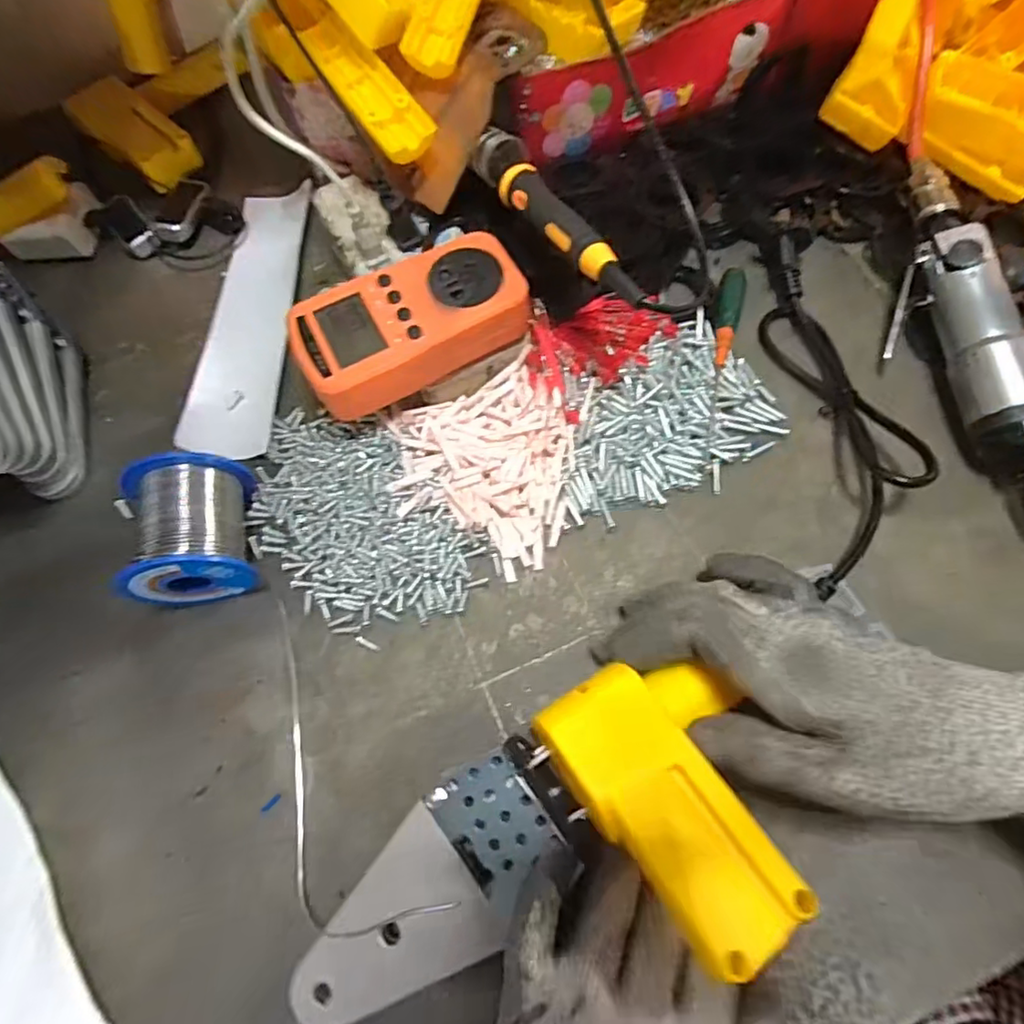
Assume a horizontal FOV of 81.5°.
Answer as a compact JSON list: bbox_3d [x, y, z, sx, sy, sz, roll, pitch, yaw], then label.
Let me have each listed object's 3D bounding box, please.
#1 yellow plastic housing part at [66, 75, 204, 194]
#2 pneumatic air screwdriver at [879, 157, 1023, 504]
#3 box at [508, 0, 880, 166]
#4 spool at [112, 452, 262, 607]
[{"bbox_3d":[-0.292,-0.293,0.454,0.116,0.026,0.052,40,74,16],"label":"yellow plastic housing part"},{"bbox_3d":[0.258,-0.091,0.338,0.061,0.041,0.269,-3,66,2],"label":"pneumatic air screwdriver"},{"bbox_3d":[0.108,-0.335,0.408,0.253,0.079,0.102,-22,68,-7],"label":"box"},{"bbox_3d":[-0.169,0.009,0.316,0.053,0.053,0.074,-11,68,-3],"label":"spool"}]

